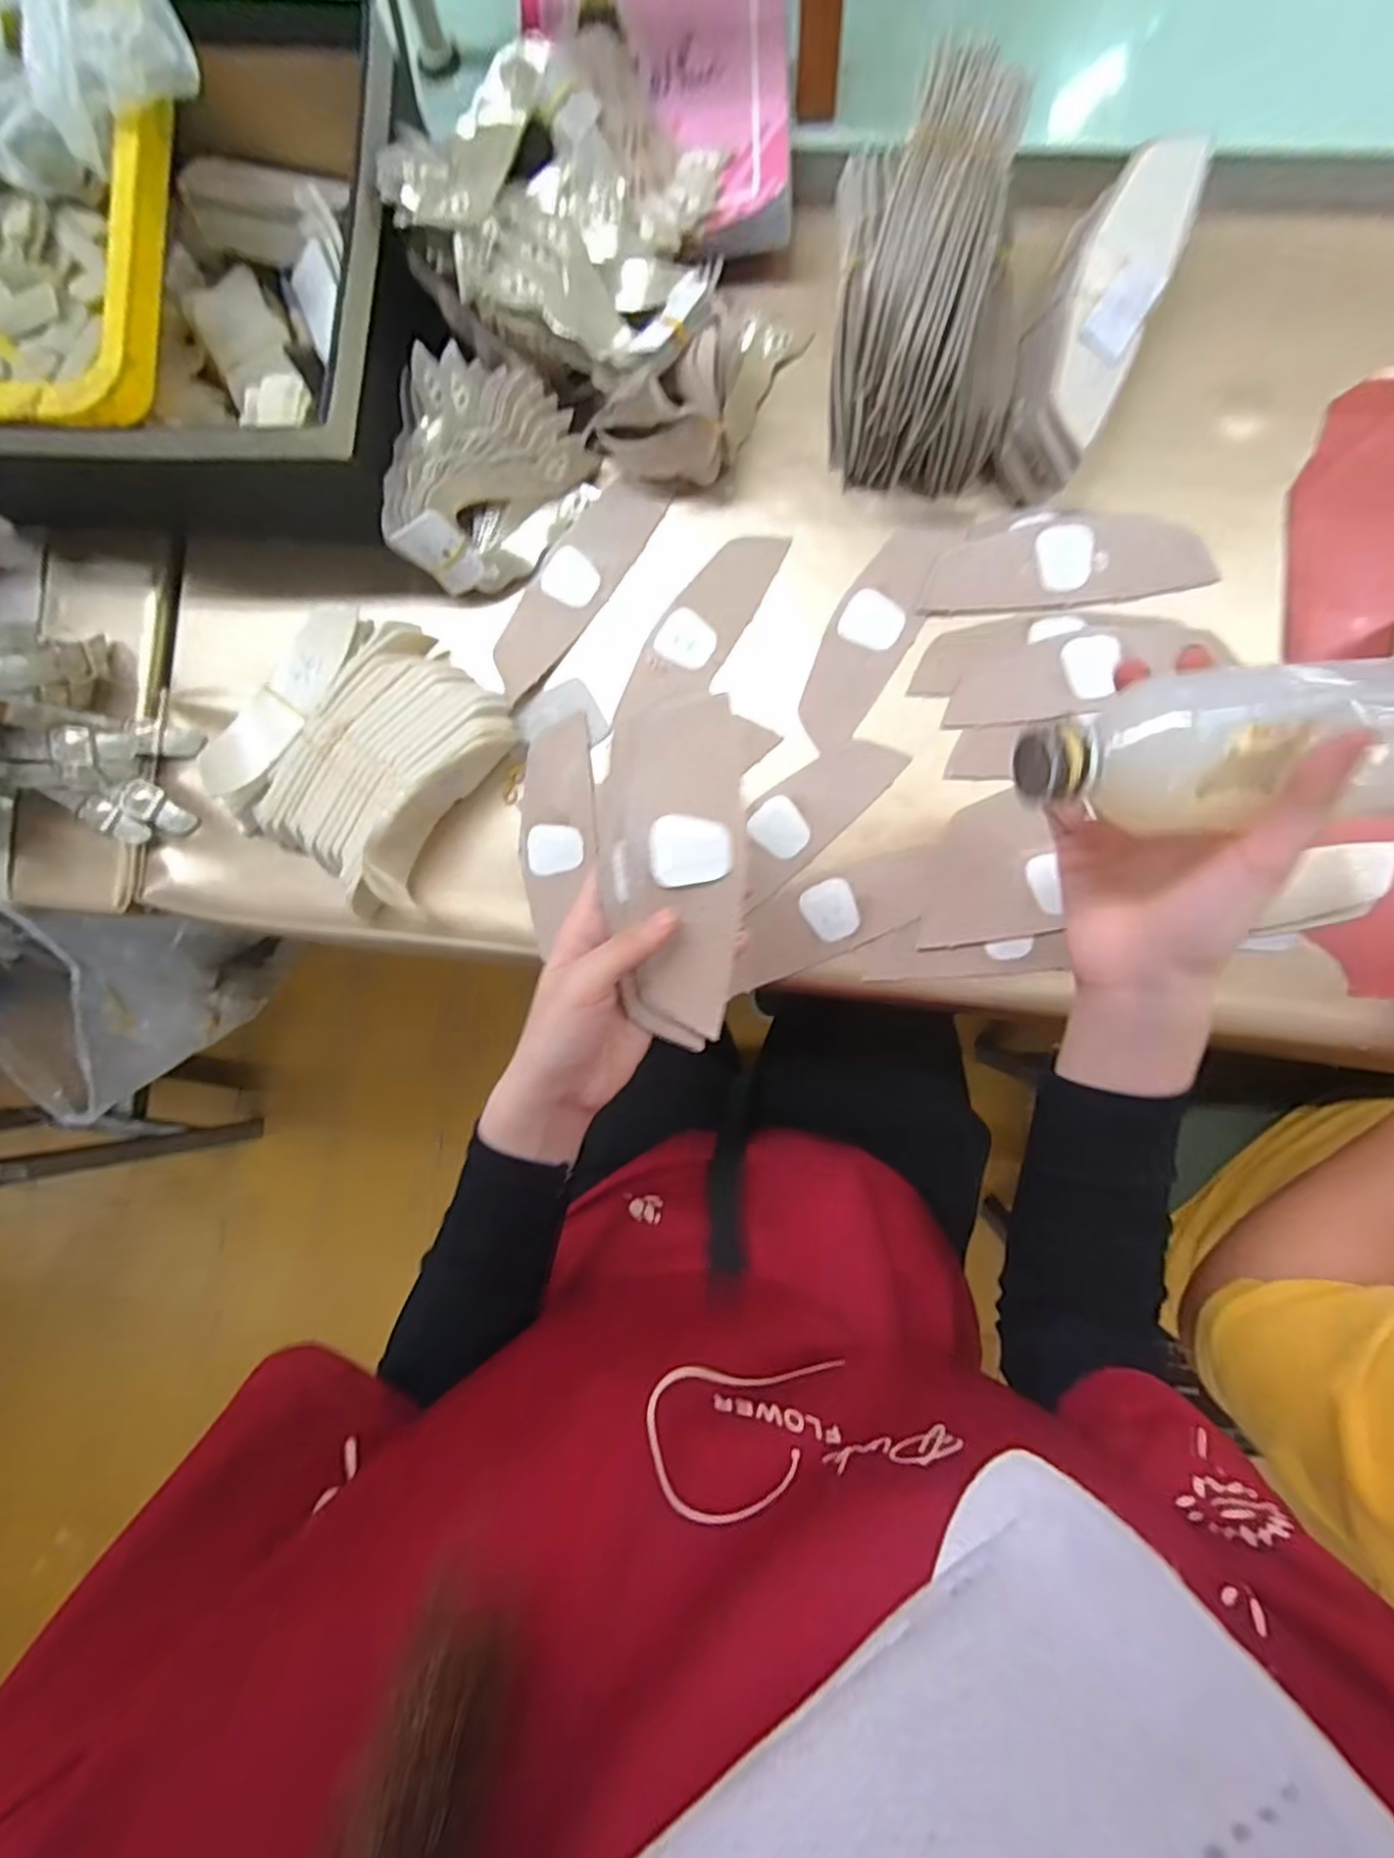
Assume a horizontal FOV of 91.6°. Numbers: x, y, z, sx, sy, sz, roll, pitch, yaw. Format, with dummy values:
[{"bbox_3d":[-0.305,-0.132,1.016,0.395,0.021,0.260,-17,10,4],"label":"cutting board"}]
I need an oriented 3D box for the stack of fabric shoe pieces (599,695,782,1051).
[{"bbox_3d":[-0.008,-0.026,0.337,0.073,0.017,0.168,2,96,6],"label":"stack of fabric shoe pieces"}]

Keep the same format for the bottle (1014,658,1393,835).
[{"bbox_3d":[0.222,-0.067,0.261,0.200,0.051,0.055,-4,89,-9],"label":"bottle"}]

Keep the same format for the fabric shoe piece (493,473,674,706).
[{"bbox_3d":[-0.086,-0.236,0.465,0.048,0.011,0.166,38,93,0],"label":"fabric shoe piece"}]

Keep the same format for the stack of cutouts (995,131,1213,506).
[{"bbox_3d":[0.234,-0.362,0.407,0.059,0.057,0.177,22,92,6],"label":"stack of cutouts"}]

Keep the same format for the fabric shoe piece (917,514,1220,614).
[{"bbox_3d":[0.235,-0.234,0.435,0.173,0.005,0.052,-3,92,4],"label":"fabric shoe piece"}]

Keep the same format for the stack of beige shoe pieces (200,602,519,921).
[{"bbox_3d":[-0.225,-0.116,0.460,0.161,0.044,0.179,36,93,5],"label":"stack of beige shoe pieces"}]

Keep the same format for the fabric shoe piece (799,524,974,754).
[{"bbox_3d":[0.115,-0.198,0.449,0.052,0.007,0.161,30,92,5],"label":"fabric shoe piece"}]

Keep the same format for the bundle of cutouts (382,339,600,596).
[{"bbox_3d":[-0.147,-0.297,0.448,0.108,0.061,0.132,39,93,5],"label":"bundle of cutouts"}]

